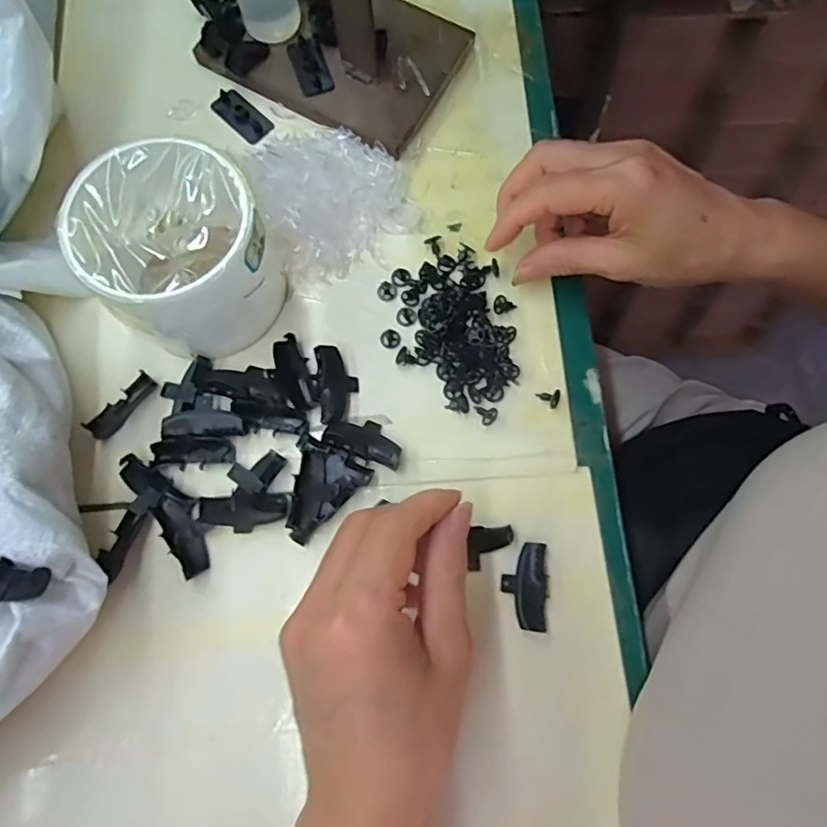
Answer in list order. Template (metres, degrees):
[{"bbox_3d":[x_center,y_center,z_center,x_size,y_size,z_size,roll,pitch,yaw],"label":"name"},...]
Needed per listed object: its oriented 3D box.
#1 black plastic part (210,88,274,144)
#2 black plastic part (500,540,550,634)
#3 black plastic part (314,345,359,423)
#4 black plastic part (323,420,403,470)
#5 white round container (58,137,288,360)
[{"bbox_3d":[-0.106,-0.184,0.351,0.040,0.006,0.020,44,80,10],"label":"black plastic part"},{"bbox_3d":[0.055,0.084,0.279,0.020,0.012,0.041,7,76,2],"label":"black plastic part"},{"bbox_3d":[-0.041,-0.016,0.305,0.020,0.011,0.041,-6,76,-2],"label":"black plastic part"},{"bbox_3d":[-0.024,0.013,0.296,0.040,0.012,0.020,23,77,6],"label":"black plastic part"},{"bbox_3d":[-0.113,-0.079,0.286,0.081,0.073,0.080,0,76,0],"label":"white round container"}]

